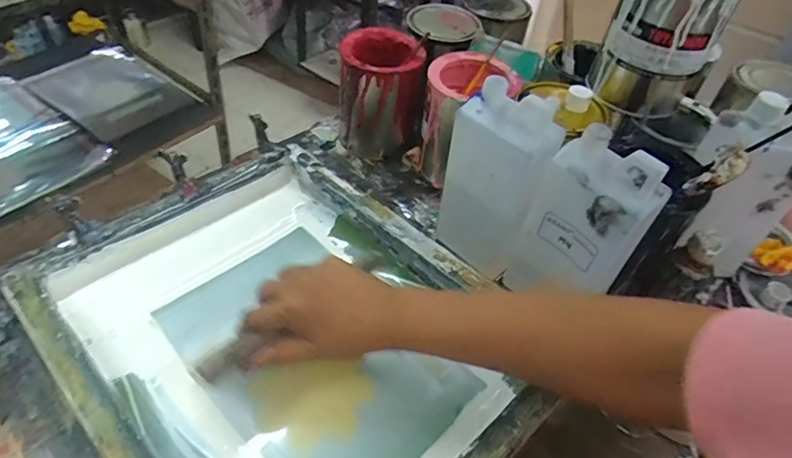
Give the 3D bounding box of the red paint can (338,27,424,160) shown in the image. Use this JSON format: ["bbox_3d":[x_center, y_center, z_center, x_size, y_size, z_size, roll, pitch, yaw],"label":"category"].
[{"bbox_3d":[-0.024,-0.187,0.718,0.102,0.142,0.097,-2,47,-8],"label":"red paint can"}]

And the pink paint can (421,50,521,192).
[{"bbox_3d":[0.084,-0.142,0.673,0.103,0.146,0.106,3,46,-3],"label":"pink paint can"}]

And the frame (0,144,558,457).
[{"bbox_3d":[-0.100,0.096,0.500,0.346,0.059,0.436,-33,58,-32],"label":"frame"}]

